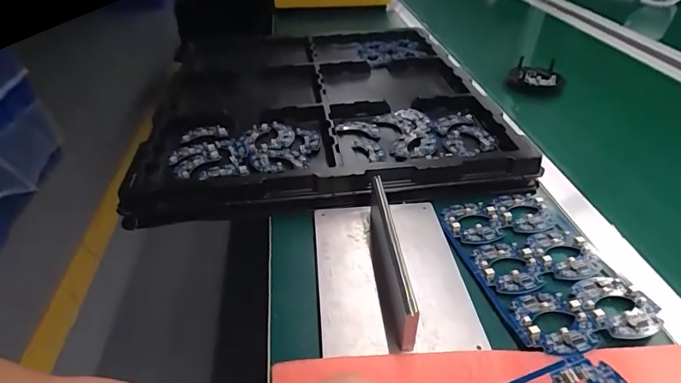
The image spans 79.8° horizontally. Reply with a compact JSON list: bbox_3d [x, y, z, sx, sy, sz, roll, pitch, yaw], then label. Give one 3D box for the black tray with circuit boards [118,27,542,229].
[{"bbox_3d":[-0.037,-0.159,0.683,0.507,0.044,0.533,-6,38,-7],"label":"black tray with circuit boards"}]

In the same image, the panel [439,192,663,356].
[{"bbox_3d":[0.204,0.072,0.423,0.136,0.011,0.198,-9,39,-11],"label":"panel"}]

